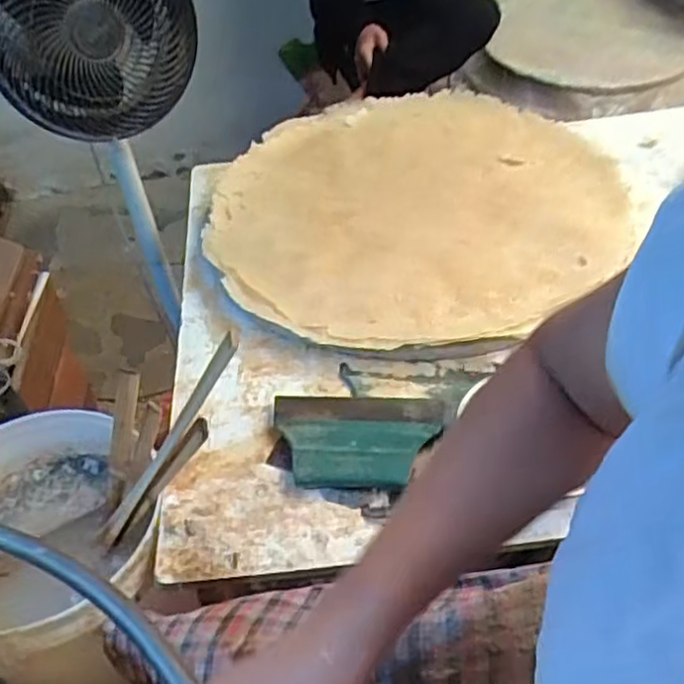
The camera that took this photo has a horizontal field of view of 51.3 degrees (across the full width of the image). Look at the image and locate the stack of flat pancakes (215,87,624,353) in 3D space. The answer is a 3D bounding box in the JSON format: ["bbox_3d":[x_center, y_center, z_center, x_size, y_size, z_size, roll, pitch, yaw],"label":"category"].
[{"bbox_3d":[0.104,-0.215,1.087,0.631,0.046,0.616,-30,49,-21],"label":"stack of flat pancakes"}]

